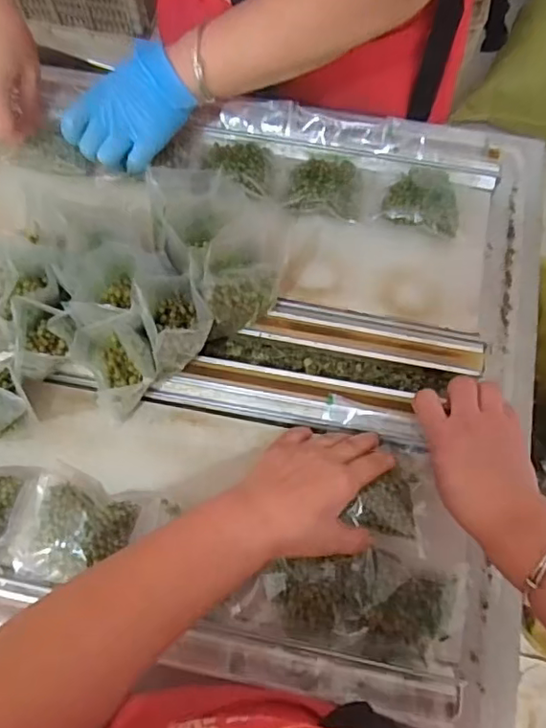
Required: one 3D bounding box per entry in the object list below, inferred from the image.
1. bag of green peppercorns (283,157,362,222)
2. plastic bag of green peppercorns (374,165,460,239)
[{"bbox_3d":[0.055,-0.183,0.588,0.073,0.022,0.075,13,72,4],"label":"bag of green peppercorns"},{"bbox_3d":[0.152,-0.165,0.579,0.076,0.017,0.064,18,72,6],"label":"plastic bag of green peppercorns"}]

